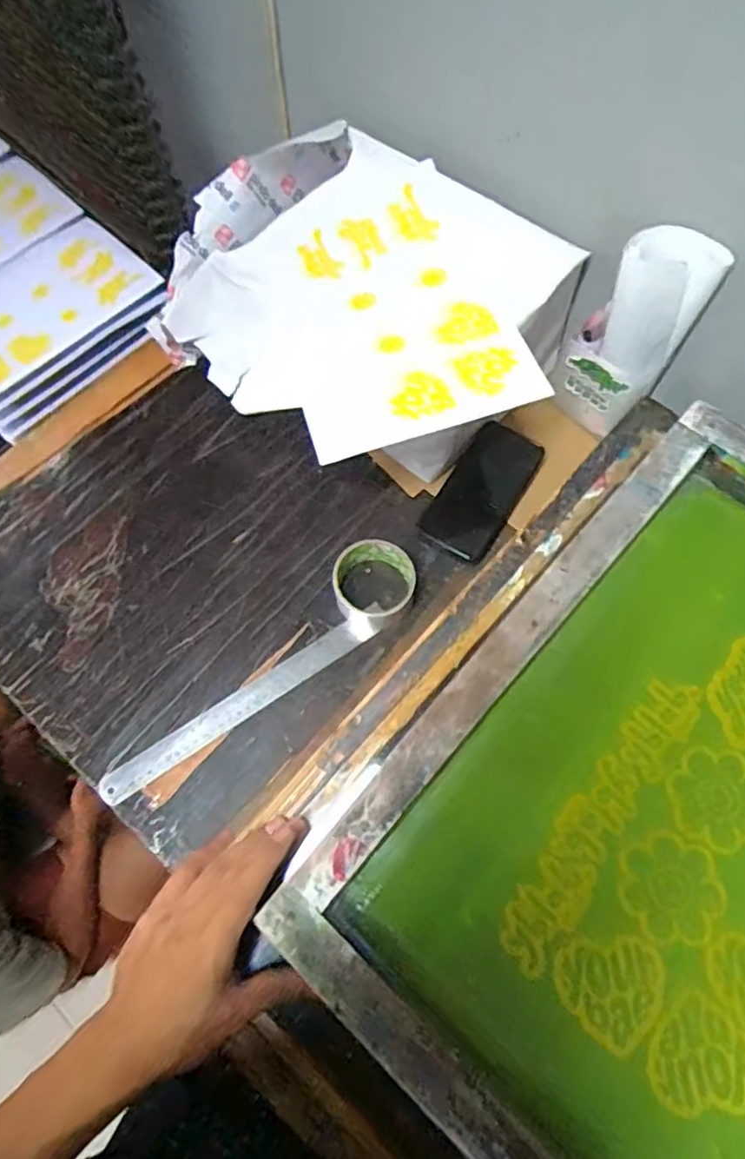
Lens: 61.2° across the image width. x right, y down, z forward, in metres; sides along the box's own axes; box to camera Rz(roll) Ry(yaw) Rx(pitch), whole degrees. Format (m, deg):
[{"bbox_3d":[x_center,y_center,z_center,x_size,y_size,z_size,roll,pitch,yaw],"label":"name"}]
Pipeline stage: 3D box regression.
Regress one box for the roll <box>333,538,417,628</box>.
[{"bbox_3d":[0.002,0.003,0.651,0.081,0.045,0.084,-1,68,2],"label":"roll"}]

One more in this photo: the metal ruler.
[{"bbox_3d":[-0.139,0.131,0.633,0.284,0.007,0.030,-32,70,-12],"label":"metal ruler"}]

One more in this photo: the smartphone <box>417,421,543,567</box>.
[{"bbox_3d":[0.123,-0.099,0.702,0.079,0.004,0.156,32,82,4],"label":"smartphone"}]

